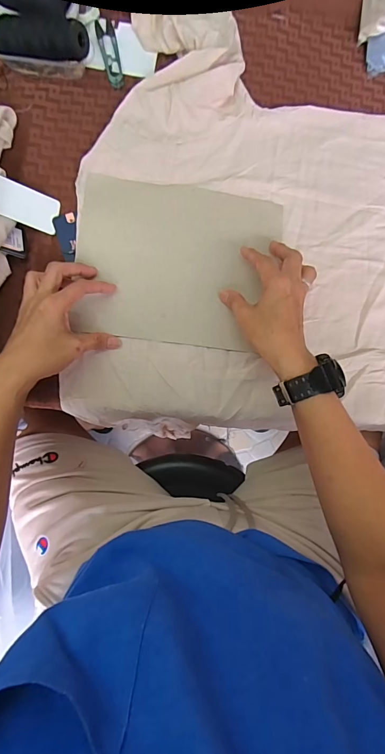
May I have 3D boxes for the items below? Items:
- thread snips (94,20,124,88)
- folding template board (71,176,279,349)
[{"bbox_3d":[-0.111,-0.433,0.478,0.024,0.005,0.099,-11,85,-4],"label":"thread snips"},{"bbox_3d":[-0.020,-0.144,0.449,0.240,0.009,0.201,7,85,-3],"label":"folding template board"}]

